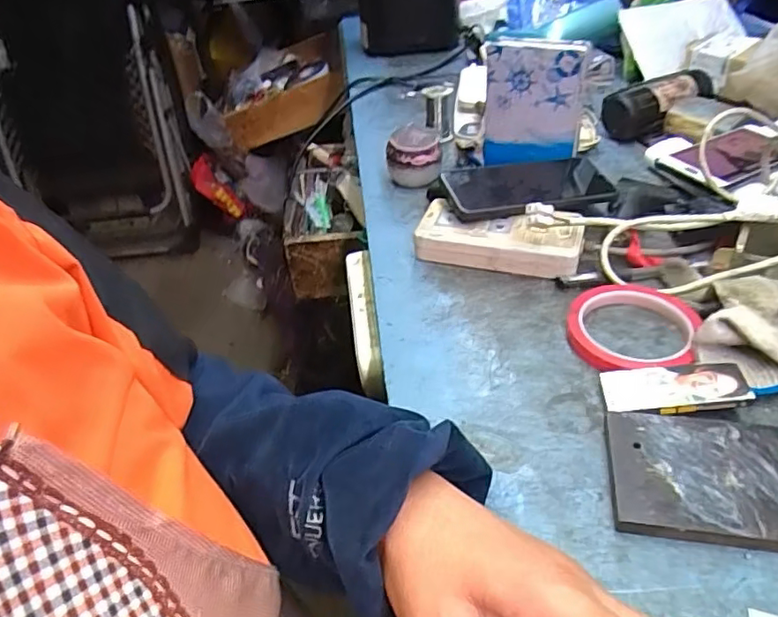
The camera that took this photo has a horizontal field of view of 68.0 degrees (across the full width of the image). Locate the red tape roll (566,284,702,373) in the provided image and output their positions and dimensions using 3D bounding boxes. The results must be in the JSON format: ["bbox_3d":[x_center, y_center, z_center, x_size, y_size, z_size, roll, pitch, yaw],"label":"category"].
[{"bbox_3d":[0.187,0.013,0.445,0.090,0.015,0.107,14,44,25],"label":"red tape roll"}]

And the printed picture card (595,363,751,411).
[{"bbox_3d":[0.191,0.053,0.389,0.087,0.005,0.035,-9,38,16],"label":"printed picture card"}]

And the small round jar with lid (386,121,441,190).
[{"bbox_3d":[0.027,-0.176,0.662,0.059,0.052,0.053,-9,39,-2],"label":"small round jar with lid"}]

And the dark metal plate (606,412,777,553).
[{"bbox_3d":[0.189,0.101,0.346,0.106,0.014,0.080,3,40,13],"label":"dark metal plate"}]

